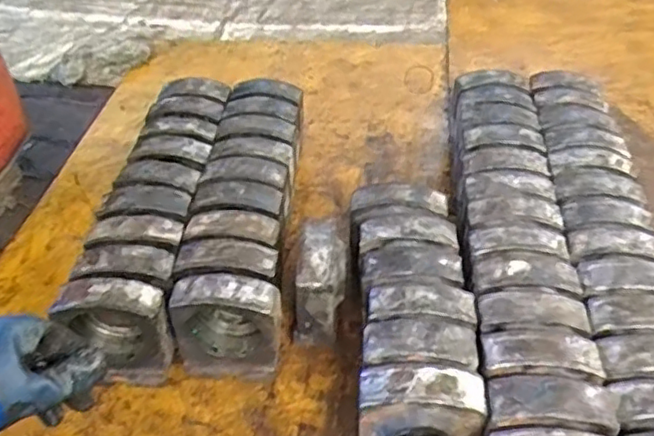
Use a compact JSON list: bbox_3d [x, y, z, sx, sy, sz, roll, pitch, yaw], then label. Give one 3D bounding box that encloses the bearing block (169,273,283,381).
[{"bbox_3d":[-0.154,0.175,0.997,0.161,0.190,0.078,1,41,2],"label":"bearing block"}]

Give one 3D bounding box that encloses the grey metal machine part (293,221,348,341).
[{"bbox_3d":[-0.010,0.111,1.066,0.080,0.188,0.143,3,41,4],"label":"grey metal machine part"}]

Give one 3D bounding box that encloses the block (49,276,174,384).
[{"bbox_3d":[-0.318,0.175,0.965,0.144,0.182,0.072,-3,44,-4],"label":"block"}]

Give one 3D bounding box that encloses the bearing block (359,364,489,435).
[{"bbox_3d":[0.127,0.291,0.880,0.167,0.193,0.087,0,41,1],"label":"bearing block"}]

